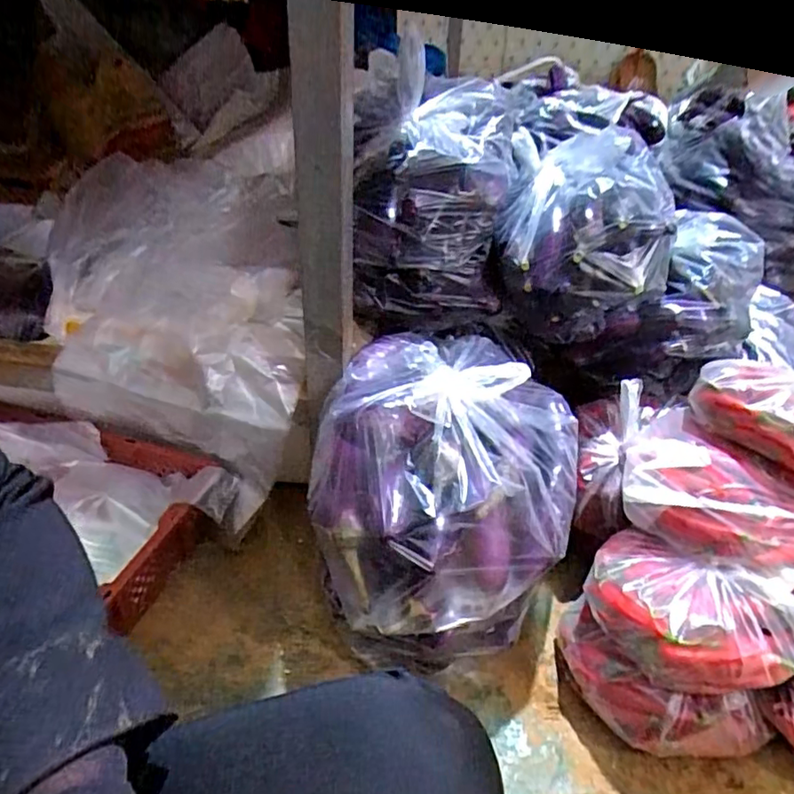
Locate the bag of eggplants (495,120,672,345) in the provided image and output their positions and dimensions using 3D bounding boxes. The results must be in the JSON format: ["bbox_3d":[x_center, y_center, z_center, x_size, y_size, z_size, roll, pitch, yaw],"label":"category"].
[{"bbox_3d":[0.268,-0.235,0.848,0.222,0.227,0.232,8,37,7],"label":"bag of eggplants"}]

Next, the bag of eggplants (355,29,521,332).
[{"bbox_3d":[0.056,-0.263,0.840,0.238,0.297,0.206,-1,37,-5],"label":"bag of eggplants"}]

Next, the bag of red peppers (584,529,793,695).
[{"bbox_3d":[0.325,0.238,0.633,0.222,0.099,0.143,25,42,27],"label":"bag of red peppers"}]

